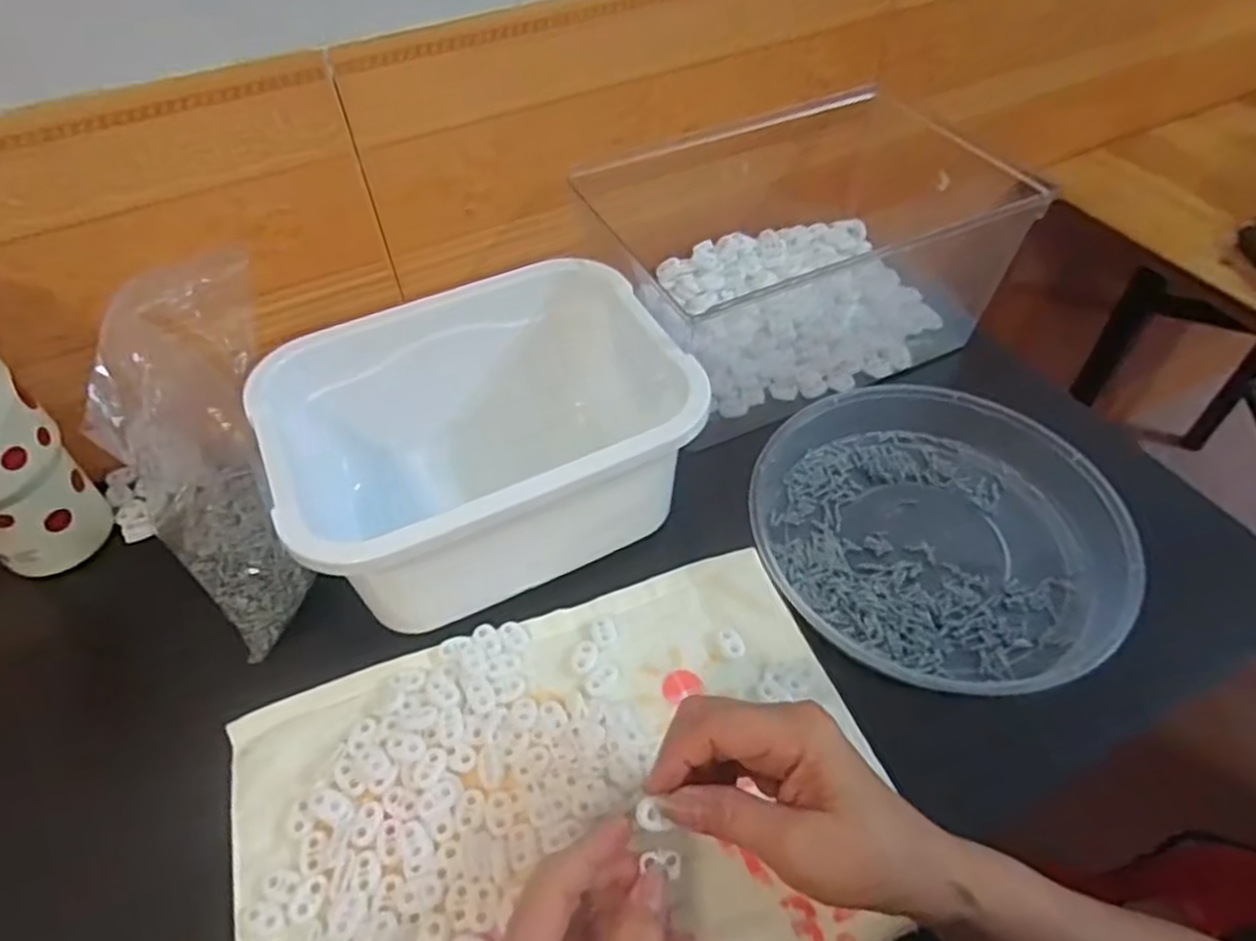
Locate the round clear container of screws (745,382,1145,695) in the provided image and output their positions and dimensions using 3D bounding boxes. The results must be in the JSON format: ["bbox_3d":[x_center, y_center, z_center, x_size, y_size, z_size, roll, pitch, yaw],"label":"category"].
[{"bbox_3d":[0.200,0.038,0.497,0.227,0.040,0.229,-1,50,1],"label":"round clear container of screws"}]

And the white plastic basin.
[{"bbox_3d":[-0.094,-0.010,0.510,0.249,0.147,0.177,-21,53,-15],"label":"white plastic basin"}]

